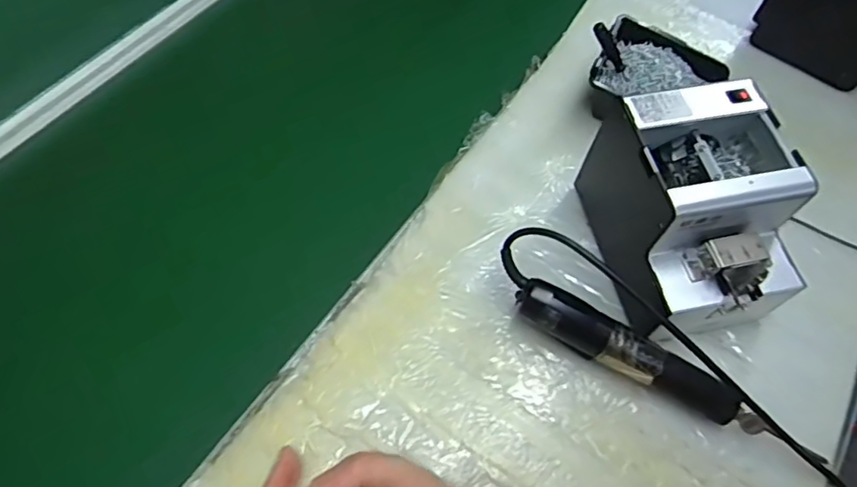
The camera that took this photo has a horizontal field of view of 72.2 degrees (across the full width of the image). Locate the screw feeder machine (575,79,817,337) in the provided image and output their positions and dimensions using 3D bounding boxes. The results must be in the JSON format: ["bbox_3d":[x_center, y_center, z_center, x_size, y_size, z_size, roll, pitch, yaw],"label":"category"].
[{"bbox_3d":[0.237,-0.026,0.526,0.131,0.146,0.180,-10,61,-7],"label":"screw feeder machine"}]

